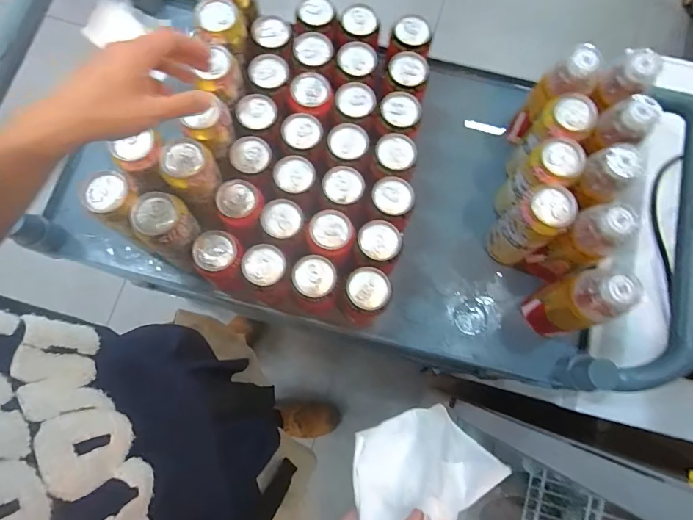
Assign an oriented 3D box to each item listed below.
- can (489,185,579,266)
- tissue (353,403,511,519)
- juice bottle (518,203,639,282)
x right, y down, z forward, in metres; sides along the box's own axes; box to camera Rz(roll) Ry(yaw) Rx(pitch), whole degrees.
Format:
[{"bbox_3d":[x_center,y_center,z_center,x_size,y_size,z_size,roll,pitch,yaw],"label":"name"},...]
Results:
[{"bbox_3d":[0.248,-0.041,0.590,0.065,0.164,0.061,0,78,-1],"label":"can"},{"bbox_3d":[0.057,0.168,0.354,0.127,0.096,0.022,-43,120,14],"label":"tissue"},{"bbox_3d":[0.300,-0.020,0.574,0.061,0.188,0.057,0,78,-1],"label":"juice bottle"}]

